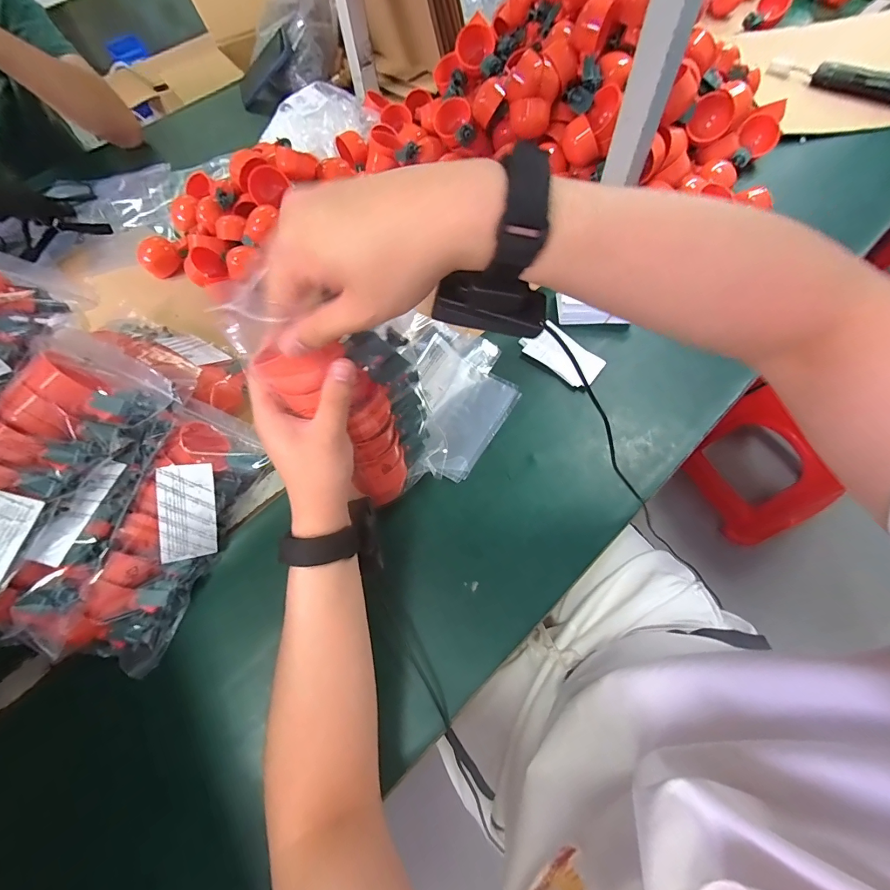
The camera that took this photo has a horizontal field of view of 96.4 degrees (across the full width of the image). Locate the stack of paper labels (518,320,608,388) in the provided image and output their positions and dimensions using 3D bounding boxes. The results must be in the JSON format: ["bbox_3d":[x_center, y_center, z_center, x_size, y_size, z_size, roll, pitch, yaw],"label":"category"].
[{"bbox_3d":[0.159,-0.125,0.540,0.107,0.010,0.060,41,74,20],"label":"stack of paper labels"}]

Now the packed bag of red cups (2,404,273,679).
[{"bbox_3d":[-0.295,0.090,0.416,0.086,0.094,0.253,18,67,10],"label":"packed bag of red cups"}]

